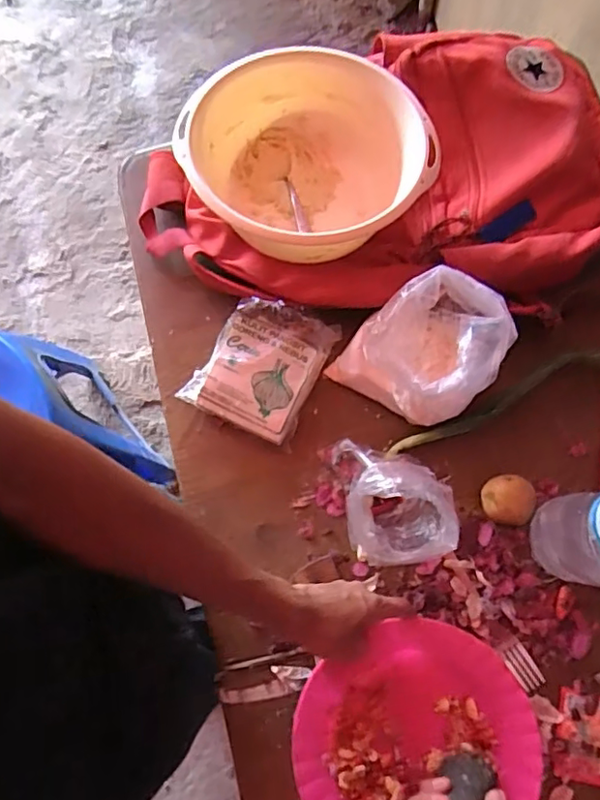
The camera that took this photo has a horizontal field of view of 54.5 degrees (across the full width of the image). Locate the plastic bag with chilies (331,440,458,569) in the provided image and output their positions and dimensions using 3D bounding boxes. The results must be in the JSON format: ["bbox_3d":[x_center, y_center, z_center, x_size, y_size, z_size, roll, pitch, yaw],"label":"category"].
[{"bbox_3d":[0.091,0.098,0.570,0.111,0.106,0.118,0,78,1],"label":"plastic bag with chilies"}]

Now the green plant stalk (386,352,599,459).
[{"bbox_3d":[0.261,-0.011,0.623,0.349,0.023,0.056,-14,78,-2],"label":"green plant stalk"}]

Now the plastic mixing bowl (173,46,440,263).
[{"bbox_3d":[0.008,-0.254,0.631,0.240,0.134,0.236,0,78,1],"label":"plastic mixing bowl"}]

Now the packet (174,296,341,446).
[{"bbox_3d":[-0.044,-0.041,0.634,0.130,0.058,0.143,25,79,6],"label":"packet"}]

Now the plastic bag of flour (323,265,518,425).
[{"bbox_3d":[0.126,-0.056,0.592,0.140,0.115,0.129,34,80,7],"label":"plastic bag of flour"}]

